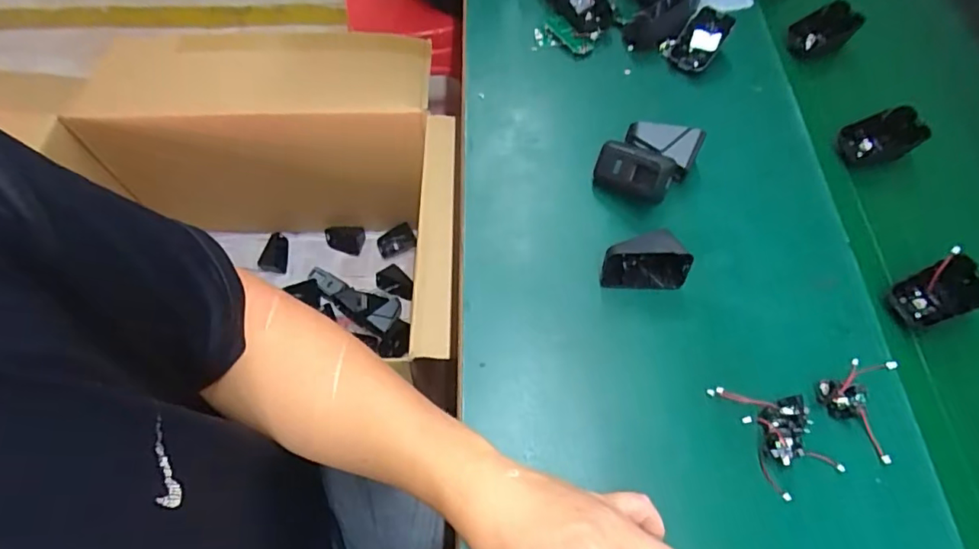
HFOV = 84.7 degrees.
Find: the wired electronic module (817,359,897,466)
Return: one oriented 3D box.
[{"bbox_3d":[0.278,0.091,0.402,0.056,0.024,0.079,17,64,11],"label":"wired electronic module"}]

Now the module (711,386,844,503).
[{"bbox_3d":[0.210,0.113,0.396,0.050,0.026,0.089,-27,64,-12],"label":"module"}]

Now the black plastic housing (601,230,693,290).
[{"bbox_3d":[0.133,-0.015,0.458,0.069,0.046,0.037,1,62,3],"label":"black plastic housing"}]

